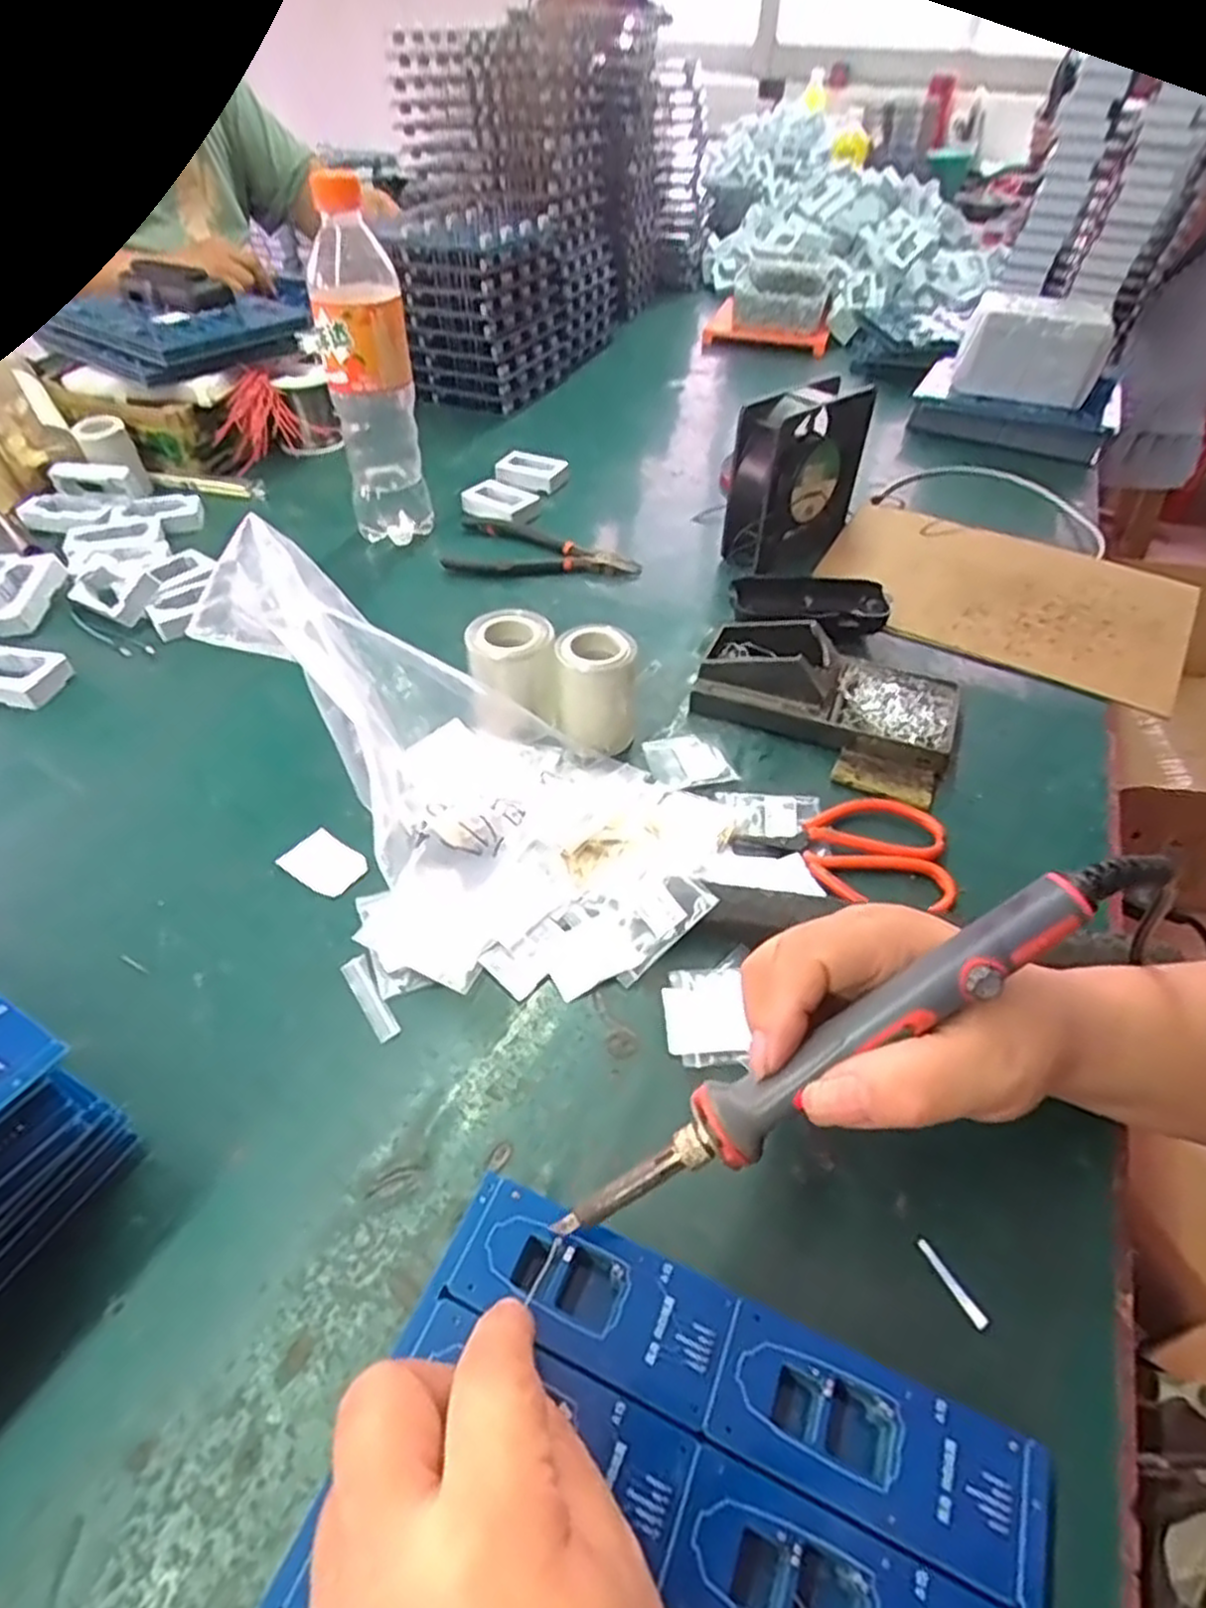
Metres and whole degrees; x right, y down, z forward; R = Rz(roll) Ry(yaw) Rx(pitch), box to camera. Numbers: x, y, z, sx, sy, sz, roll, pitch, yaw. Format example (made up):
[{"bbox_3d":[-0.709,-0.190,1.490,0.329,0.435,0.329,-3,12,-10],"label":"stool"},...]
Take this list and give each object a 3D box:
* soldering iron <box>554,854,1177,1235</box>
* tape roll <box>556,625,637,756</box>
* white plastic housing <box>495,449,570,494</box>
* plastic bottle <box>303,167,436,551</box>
[{"bbox_3d":[0.078,0.078,0.248,0.223,0.020,0.019,-36,51,8],"label":"soldering iron"},{"bbox_3d":[-0.005,-0.070,0.461,0.045,0.064,0.044,1,47,-1],"label":"tape roll"},{"bbox_3d":[-0.068,-0.317,0.731,0.065,0.015,0.051,15,48,13],"label":"white plastic housing"},{"bbox_3d":[-0.172,-0.313,0.573,0.060,0.233,0.052,-10,48,-12],"label":"plastic bottle"}]

